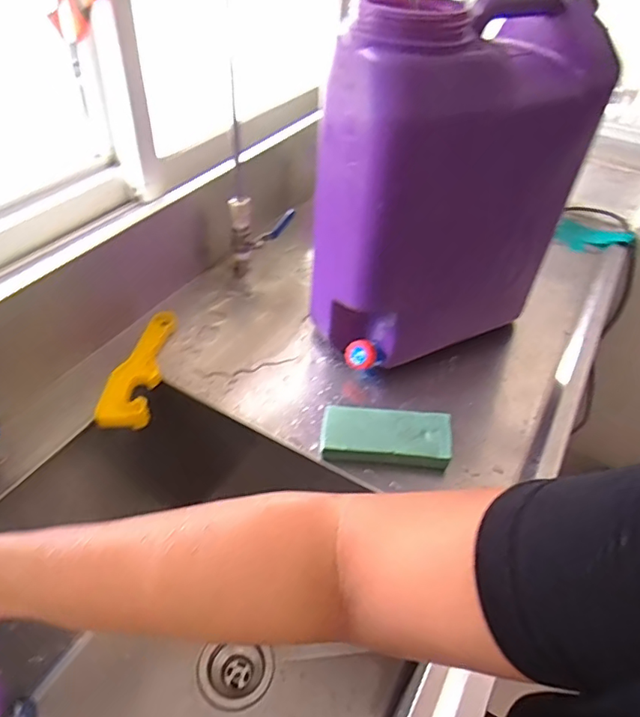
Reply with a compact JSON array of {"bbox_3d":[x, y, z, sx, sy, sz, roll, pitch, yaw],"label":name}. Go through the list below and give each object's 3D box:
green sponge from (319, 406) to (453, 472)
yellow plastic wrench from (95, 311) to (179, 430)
[{"bbox_3d":[0.082,0.093,0.640,0.156,0.033,0.071,6,44,1],"label":"green sponge"},{"bbox_3d":[-0.236,0.006,0.712,0.061,0.034,0.211,6,44,2],"label":"yellow plastic wrench"}]

